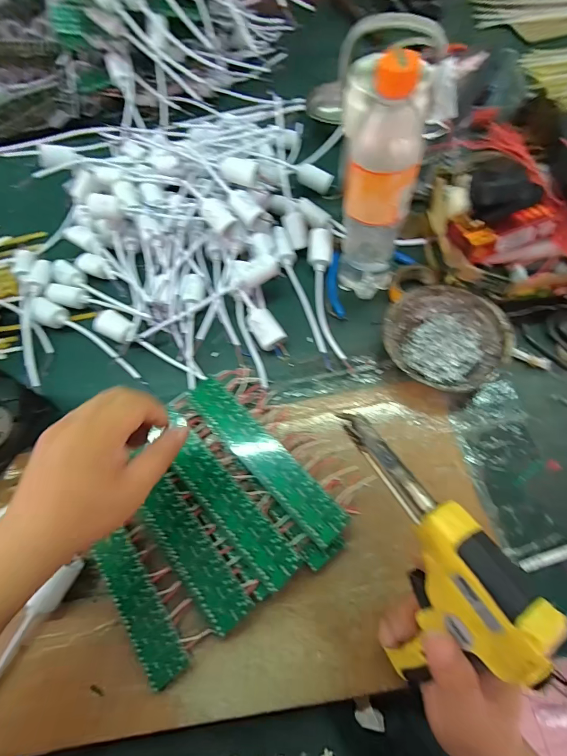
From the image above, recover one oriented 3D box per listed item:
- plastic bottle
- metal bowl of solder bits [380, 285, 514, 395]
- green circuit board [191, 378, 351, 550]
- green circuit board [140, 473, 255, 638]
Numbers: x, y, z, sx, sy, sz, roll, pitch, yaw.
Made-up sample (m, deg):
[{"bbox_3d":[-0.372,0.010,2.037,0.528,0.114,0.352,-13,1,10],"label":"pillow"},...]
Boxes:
[{"bbox_3d":[0.093,-0.177,0.359,0.065,0.220,0.061,10,66,10],"label":"plastic bottle"},{"bbox_3d":[0.173,-0.043,0.398,0.127,0.036,0.115,10,66,10],"label":"metal bowl of solder bits"},{"bbox_3d":[-0.020,0.074,0.355,0.035,0.008,0.197,-40,68,-17],"label":"green circuit board"},{"bbox_3d":[-0.083,0.156,0.327,0.037,0.006,0.137,-39,68,-9],"label":"green circuit board"}]

